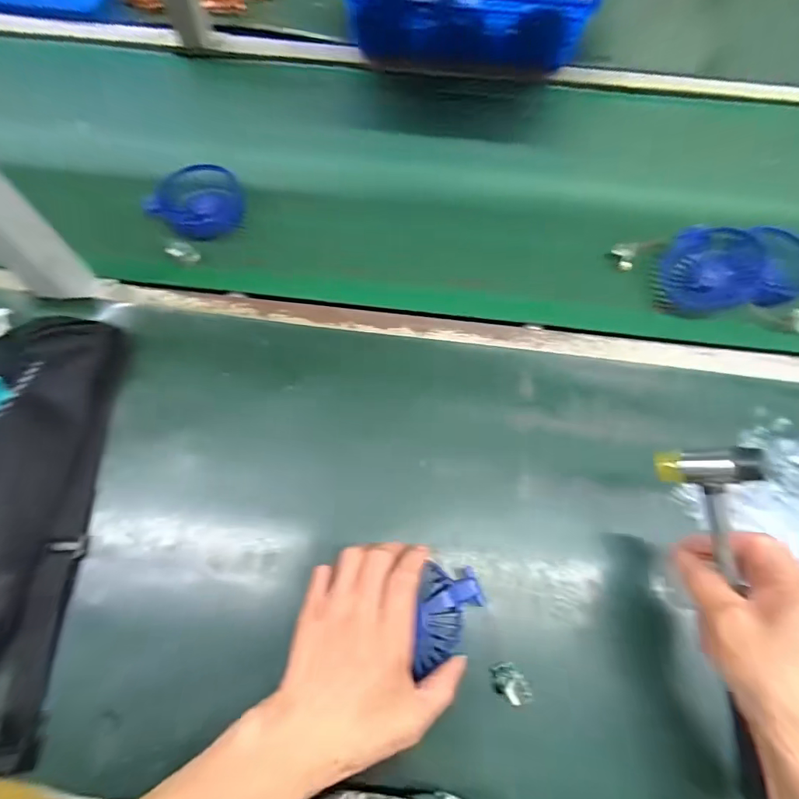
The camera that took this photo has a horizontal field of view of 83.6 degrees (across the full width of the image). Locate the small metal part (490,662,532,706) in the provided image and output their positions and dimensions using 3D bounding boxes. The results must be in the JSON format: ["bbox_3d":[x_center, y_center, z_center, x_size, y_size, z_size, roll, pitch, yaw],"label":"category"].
[{"bbox_3d":[0.083,0.211,0.333,0.022,0.014,0.031,-38,73,-15],"label":"small metal part"}]

